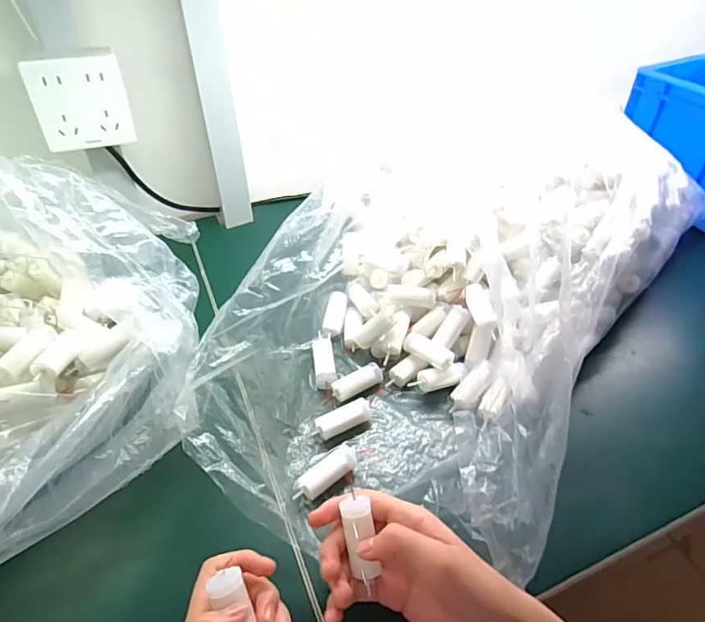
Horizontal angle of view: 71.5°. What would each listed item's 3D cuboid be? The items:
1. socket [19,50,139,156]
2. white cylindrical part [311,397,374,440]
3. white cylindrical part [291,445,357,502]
[{"bbox_3d":[-0.280,-0.218,0.508,0.087,0.089,0.031,-17,46,-18],"label":"socket"},{"bbox_3d":[-0.007,0.097,0.437,0.055,0.017,0.019,-20,47,-21],"label":"white cylindrical part"},{"bbox_3d":[-0.021,0.133,0.398,0.058,0.018,0.021,-31,52,-30],"label":"white cylindrical part"}]

